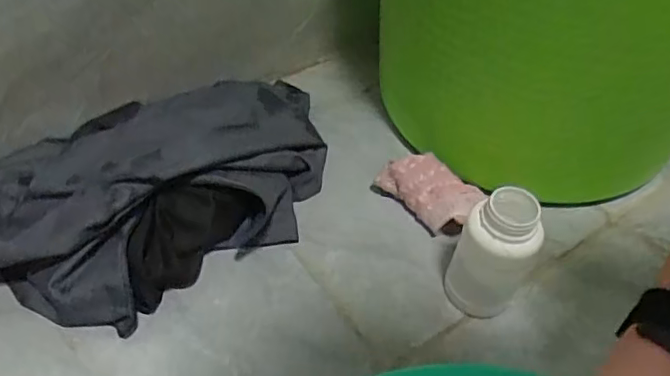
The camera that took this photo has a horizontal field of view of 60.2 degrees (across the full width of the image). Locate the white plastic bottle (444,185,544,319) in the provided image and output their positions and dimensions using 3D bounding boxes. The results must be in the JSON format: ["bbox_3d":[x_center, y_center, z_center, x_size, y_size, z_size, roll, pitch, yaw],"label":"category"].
[{"bbox_3d":[0.136,0.055,0.490,0.058,0.124,0.057,4,45,-4],"label":"white plastic bottle"}]

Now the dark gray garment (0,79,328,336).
[{"bbox_3d":[-0.159,-0.014,0.554,0.351,0.088,0.211,-28,55,-30],"label":"dark gray garment"}]

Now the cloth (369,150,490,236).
[{"bbox_3d":[0.094,0.005,0.588,0.102,0.054,0.051,34,51,25],"label":"cloth"}]

